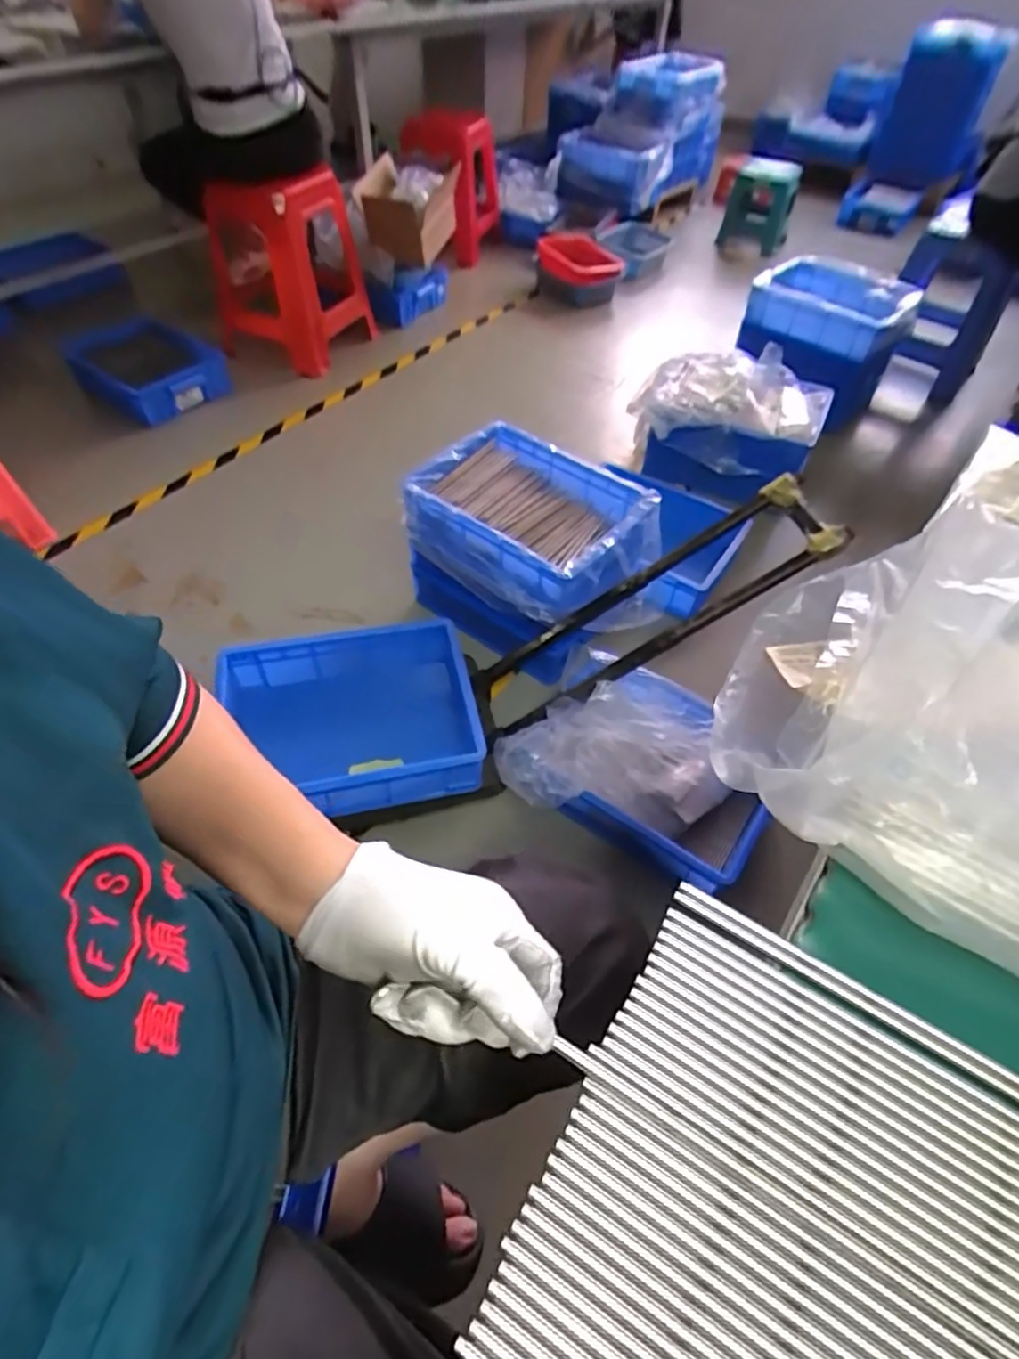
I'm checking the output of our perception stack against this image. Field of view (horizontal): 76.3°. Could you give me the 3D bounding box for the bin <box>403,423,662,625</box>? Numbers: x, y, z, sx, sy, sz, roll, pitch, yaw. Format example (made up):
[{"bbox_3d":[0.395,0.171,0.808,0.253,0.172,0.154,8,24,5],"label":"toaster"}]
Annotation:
[{"bbox_3d":[0.061,-0.295,1.255,0.440,0.162,0.351,31,57,21],"label":"bin"}]

